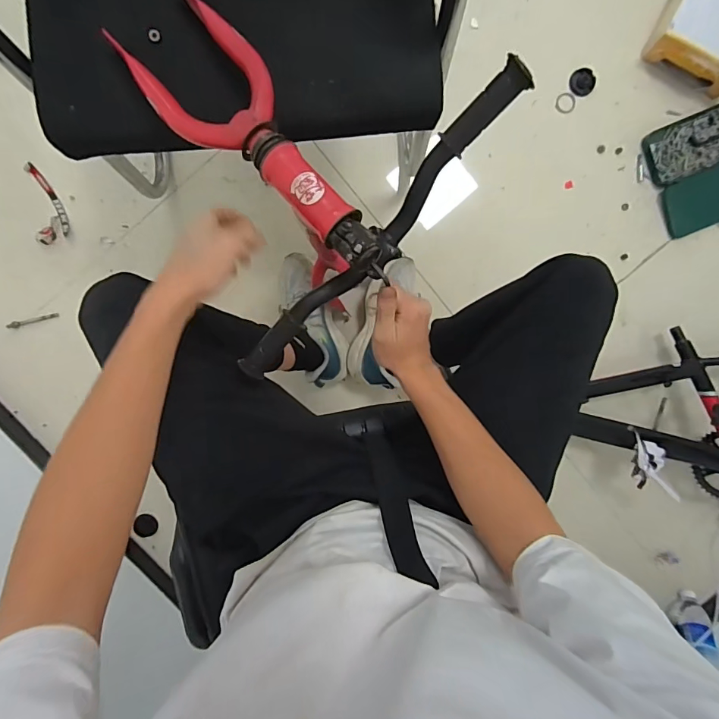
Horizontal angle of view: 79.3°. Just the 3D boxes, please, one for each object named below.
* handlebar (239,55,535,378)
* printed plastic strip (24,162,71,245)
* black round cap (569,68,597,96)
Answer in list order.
[{"bbox_3d":[0.010,-0.114,0.448,0.044,0.071,0.403,43,109,-8],"label":"handlebar"},{"bbox_3d":[-0.675,-0.337,0.937,0.067,0.019,0.165,-8,99,-1],"label":"printed plastic strip"},{"bbox_3d":[0.491,-0.610,0.955,0.053,0.011,0.055,0,99,-2],"label":"black round cap"}]

